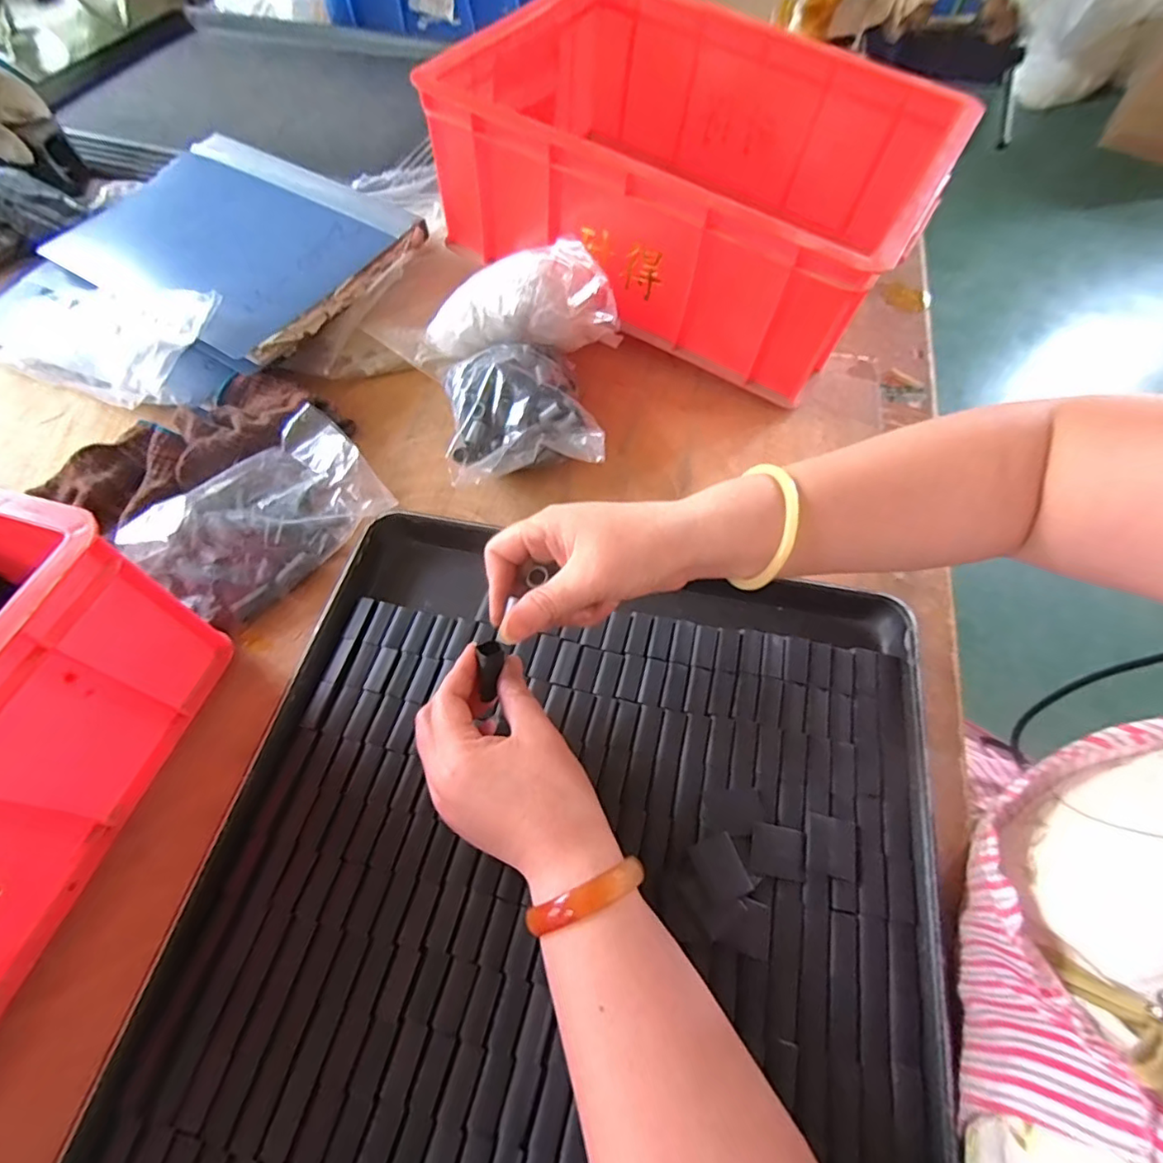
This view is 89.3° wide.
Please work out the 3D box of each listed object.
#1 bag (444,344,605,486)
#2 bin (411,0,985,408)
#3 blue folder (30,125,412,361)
[{"bbox_3d":[-0.052,-0.146,0.484,0.121,0.052,0.129,-8,60,-4],"label":"bag"},{"bbox_3d":[0.108,-0.378,0.547,0.394,0.159,0.296,27,64,15],"label":"bin"},{"bbox_3d":[-0.354,-0.346,0.575,0.320,0.023,0.226,30,69,17],"label":"blue folder"}]

